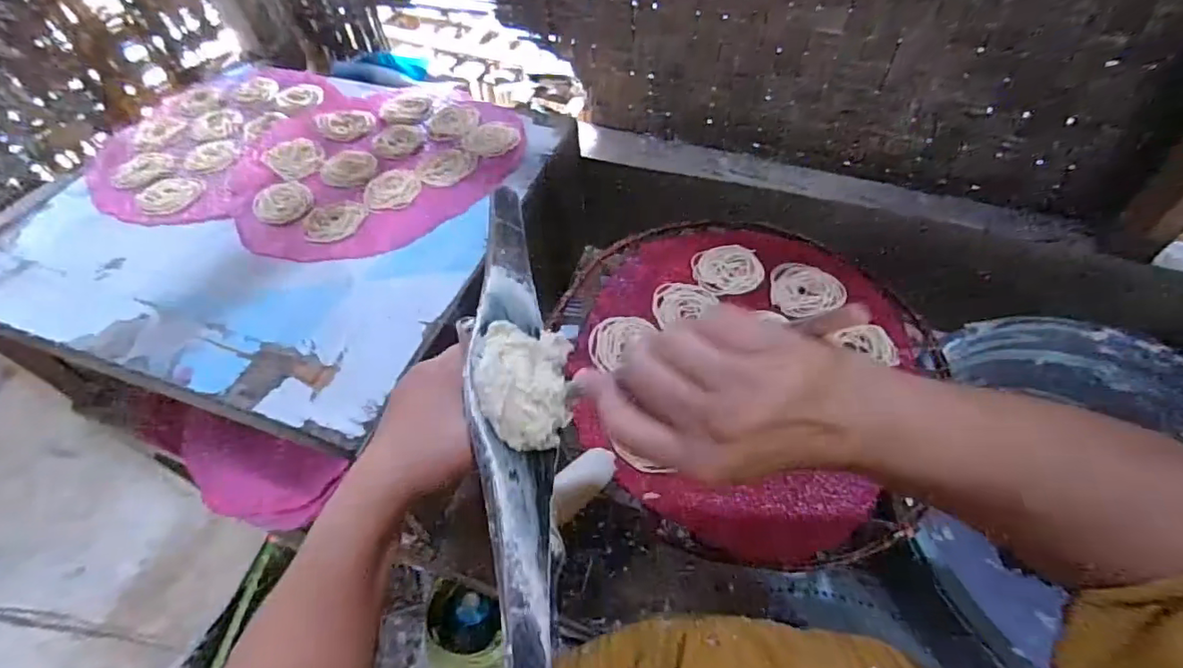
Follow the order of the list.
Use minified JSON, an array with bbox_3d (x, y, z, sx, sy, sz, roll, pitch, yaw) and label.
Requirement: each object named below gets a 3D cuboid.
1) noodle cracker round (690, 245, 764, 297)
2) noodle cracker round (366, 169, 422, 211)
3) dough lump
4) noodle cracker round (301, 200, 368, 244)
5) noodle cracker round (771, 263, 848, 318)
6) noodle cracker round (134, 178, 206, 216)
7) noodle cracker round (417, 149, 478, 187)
[{"bbox_3d":[0.153,-0.073,0.618,0.075,0.005,0.073,-2,53,2],"label":"noodle cracker round"},{"bbox_3d":[-0.244,-0.178,0.681,0.066,0.005,0.068,-2,53,2],"label":"noodle cracker round"},{"bbox_3d":[-0.036,0.024,0.300,0.049,0.035,0.074,-3,53,1],"label":"dough lump"},{"bbox_3d":[-0.304,-0.134,0.654,0.069,0.004,0.067,-2,53,2],"label":"noodle cracker round"},{"bbox_3d":[0.226,-0.050,0.594,0.067,0.008,0.072,-2,53,2],"label":"noodle cracker round"},{"bbox_3d":[-0.528,-0.175,0.695,0.077,0.005,0.066,-6,53,-1],"label":"noodle cracker round"},{"bbox_3d":[-0.185,-0.212,0.703,0.065,0.005,0.071,-2,53,2],"label":"noodle cracker round"}]

